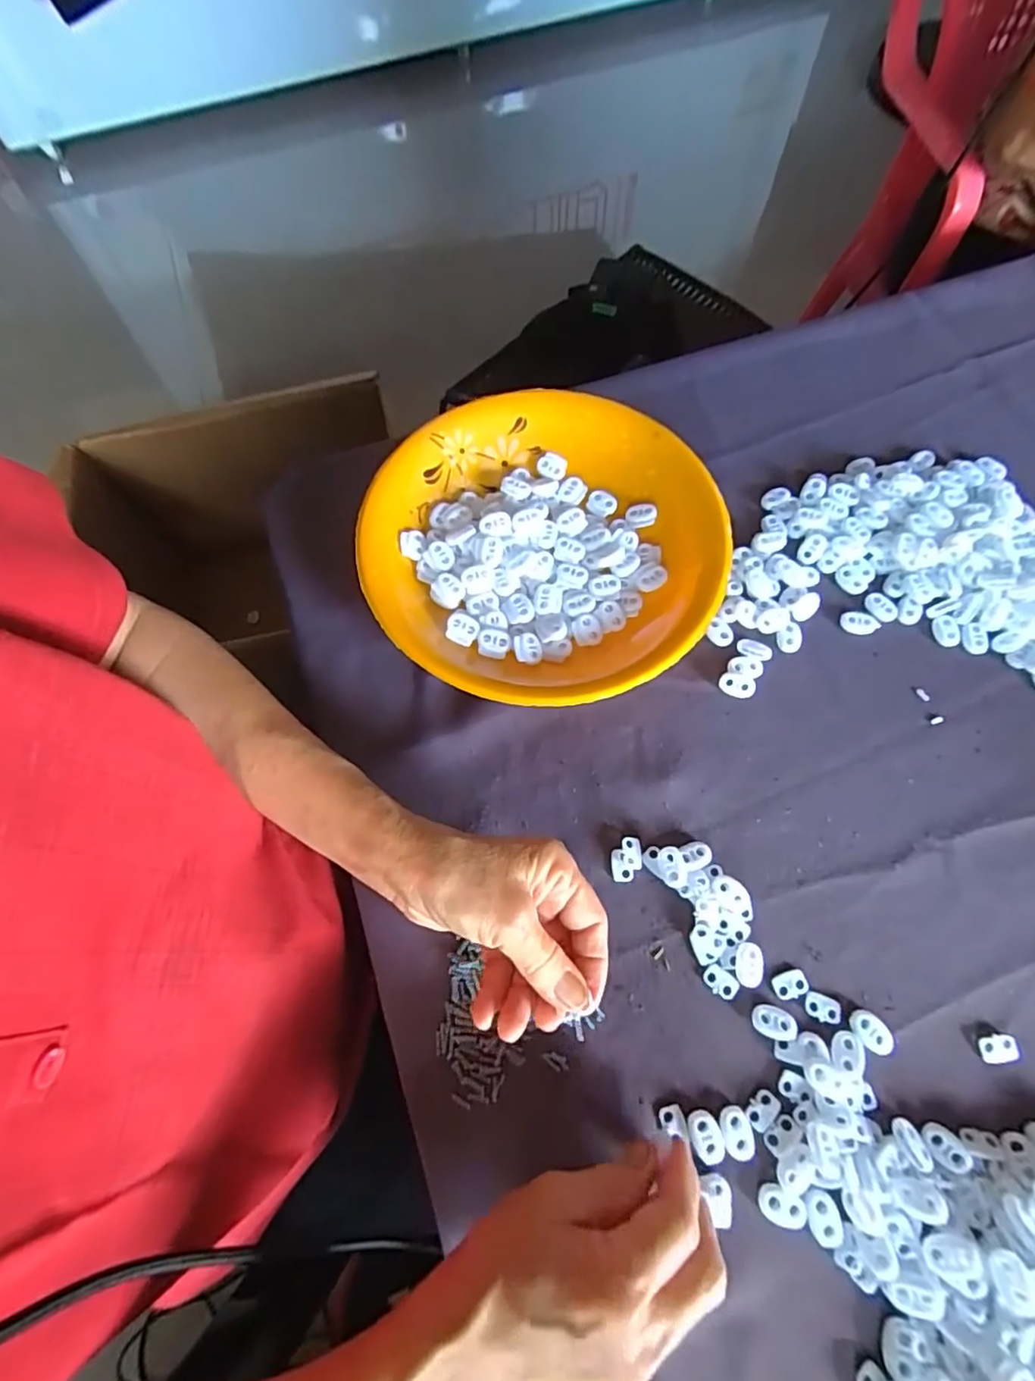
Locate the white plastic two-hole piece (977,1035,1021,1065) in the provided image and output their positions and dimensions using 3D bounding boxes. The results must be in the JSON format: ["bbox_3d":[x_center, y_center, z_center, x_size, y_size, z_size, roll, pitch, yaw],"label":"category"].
[{"bbox_3d":[0.255,0.189,0.315,0.021,0.004,0.013,-5,68,-2],"label":"white plastic two-hole piece"}]

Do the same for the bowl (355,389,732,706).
[{"bbox_3d":[0.018,-0.100,0.412,0.232,0.039,0.236,0,68,0],"label":"bowl"}]

